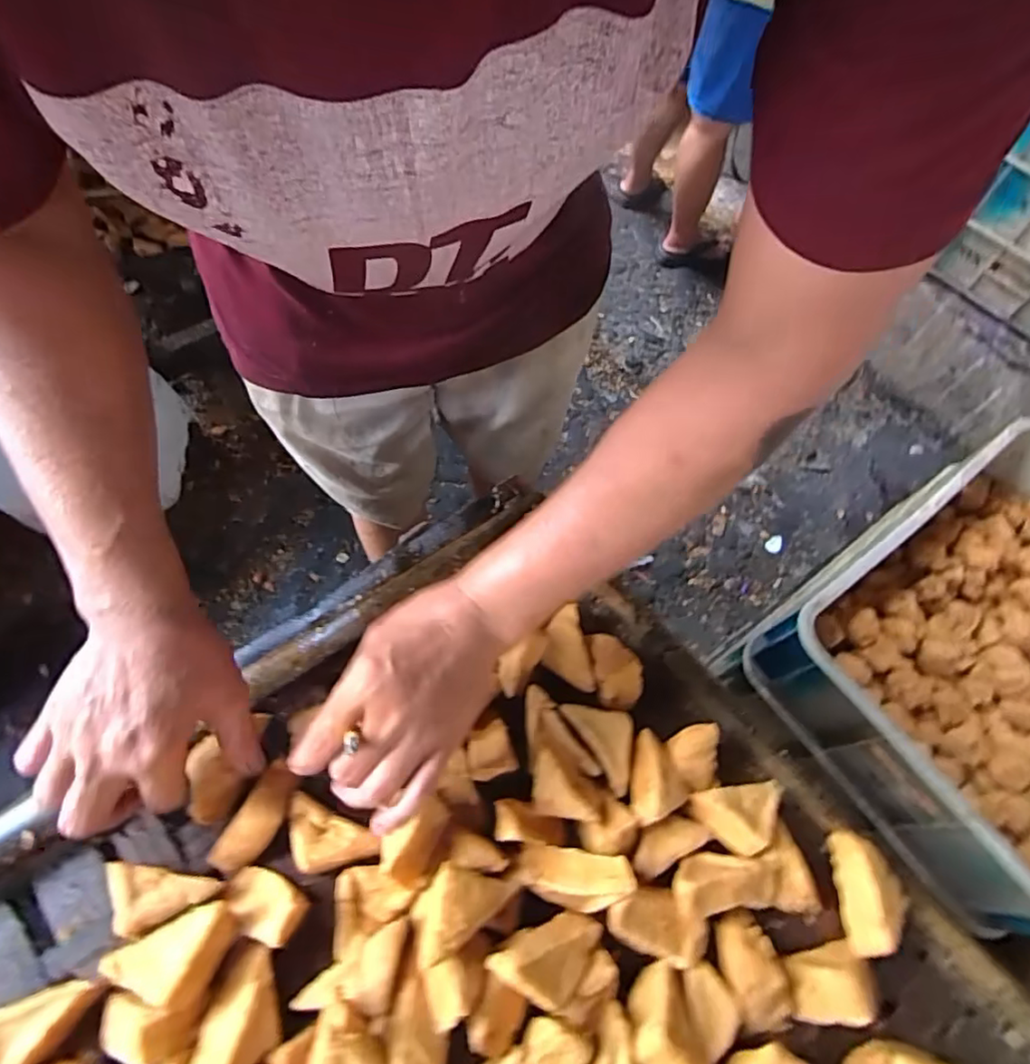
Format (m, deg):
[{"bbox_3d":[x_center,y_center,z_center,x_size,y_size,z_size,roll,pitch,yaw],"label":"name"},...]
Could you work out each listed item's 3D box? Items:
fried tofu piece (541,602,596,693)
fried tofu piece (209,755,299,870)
[{"bbox_3d":[0.040,0.093,0.471,0.037,0.011,0.067,-8,63,-7],"label":"fried tofu piece"},{"bbox_3d":[-0.175,0.195,0.395,0.031,0.021,0.071,31,80,13],"label":"fried tofu piece"}]

